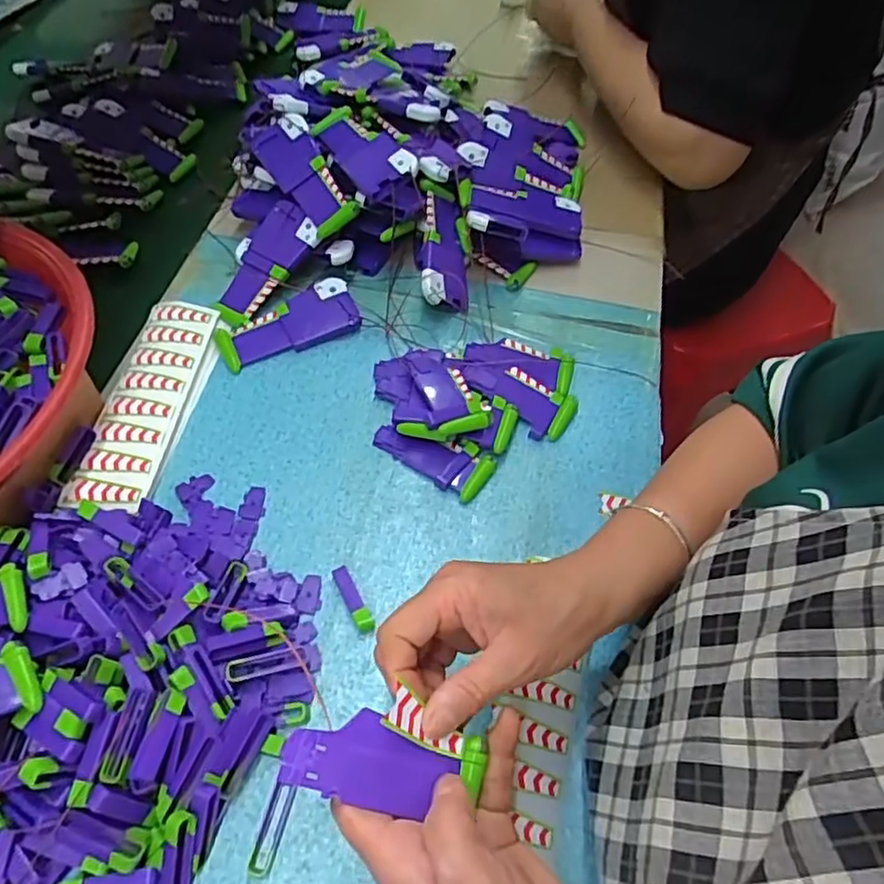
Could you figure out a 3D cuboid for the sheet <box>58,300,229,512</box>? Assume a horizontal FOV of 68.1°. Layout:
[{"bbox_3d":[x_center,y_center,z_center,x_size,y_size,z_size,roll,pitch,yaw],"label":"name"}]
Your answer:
[{"bbox_3d":[-0.221,-0.033,0.500,0.060,0.012,0.194,8,56,-2],"label":"sheet"}]

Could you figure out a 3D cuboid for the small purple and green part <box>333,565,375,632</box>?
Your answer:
[{"bbox_3d":[-0.058,0.101,0.426,0.012,0.013,0.048,-23,60,-17],"label":"small purple and green part"}]

